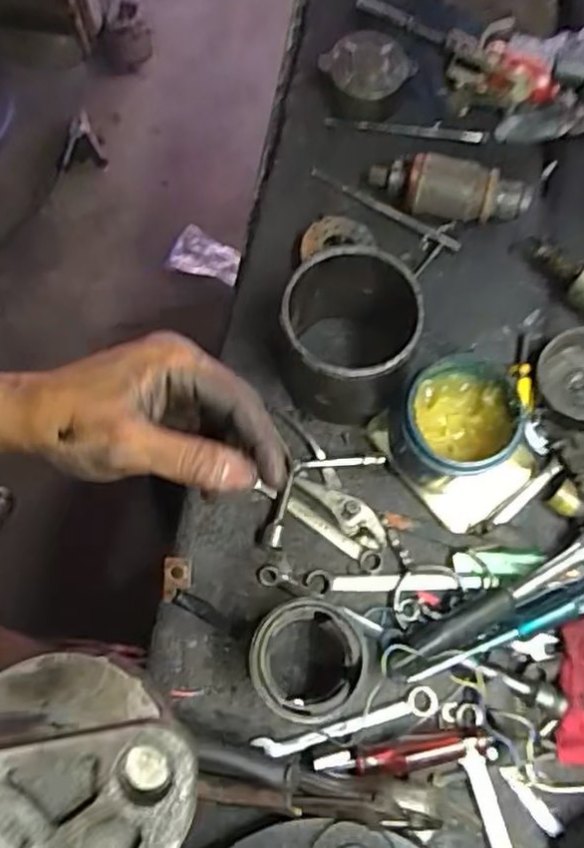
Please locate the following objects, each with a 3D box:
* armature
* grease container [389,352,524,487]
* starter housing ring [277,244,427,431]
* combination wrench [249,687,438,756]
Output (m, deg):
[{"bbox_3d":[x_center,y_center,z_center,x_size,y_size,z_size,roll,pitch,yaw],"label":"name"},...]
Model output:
[{"bbox_3d":[0.150,-0.223,0.652,0.152,0.047,0.050,13,73,3],"label":"armature"},{"bbox_3d":[0.126,0.002,0.539,0.085,0.093,0.086,0,73,-1],"label":"grease container"},{"bbox_3d":[0.045,-0.070,0.559,0.100,0.107,0.108,0,73,-1],"label":"starter housing ring"},{"bbox_3d":[0.042,0.228,0.517,0.142,0.005,0.020,-14,74,-6],"label":"combination wrench"}]

